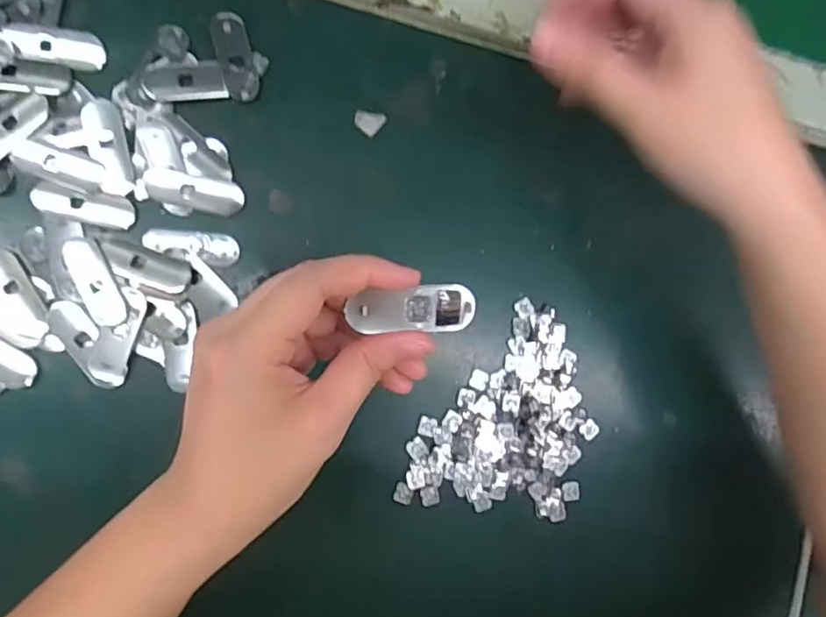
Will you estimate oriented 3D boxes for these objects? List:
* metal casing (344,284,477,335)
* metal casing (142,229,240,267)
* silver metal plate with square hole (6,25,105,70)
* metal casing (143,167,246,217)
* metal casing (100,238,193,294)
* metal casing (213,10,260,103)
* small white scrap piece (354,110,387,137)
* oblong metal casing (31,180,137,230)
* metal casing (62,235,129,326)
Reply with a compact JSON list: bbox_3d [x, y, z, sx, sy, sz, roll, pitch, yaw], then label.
[{"bbox_3d":[0.000,0.001,0.240,0.048,0.004,0.018,-4,89,-6],"label":"metal casing"},{"bbox_3d":[-0.121,-0.035,0.331,0.049,0.004,0.017,12,86,-8],"label":"metal casing"},{"bbox_3d":[-0.190,-0.141,0.322,0.048,0.004,0.020,5,87,-8],"label":"silver metal plate with square hole"},{"bbox_3d":[-0.120,-0.064,0.330,0.052,0.004,0.019,12,86,-8],"label":"metal casing"},{"bbox_3d":[-0.145,-0.023,0.324,0.049,0.005,0.019,18,86,-8],"label":"metal casing"},{"bbox_3d":[-0.099,-0.141,0.335,0.017,0.005,0.051,-15,91,-9],"label":"metal casing"},{"bbox_3d":[-0.025,-0.109,0.347,0.015,0.004,0.015,37,83,-6],"label":"small white scrap piece"},{"bbox_3d":[-0.176,-0.055,0.322,0.051,0.004,0.017,11,87,-8],"label":"oblong metal casing"},{"bbox_3d":[-0.168,-0.014,0.319,0.018,0.005,0.050,-30,93,-8],"label":"metal casing"}]

